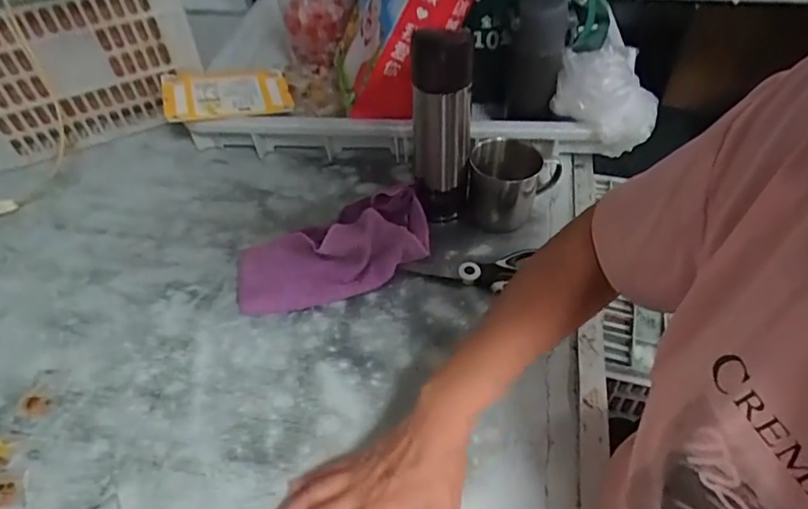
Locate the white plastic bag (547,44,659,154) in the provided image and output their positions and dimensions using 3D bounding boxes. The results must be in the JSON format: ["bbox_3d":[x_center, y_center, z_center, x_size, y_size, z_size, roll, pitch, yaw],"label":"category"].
[{"bbox_3d":[0.235,-0.176,0.608,0.114,0.135,0.055,5,47,9],"label":"white plastic bag"}]

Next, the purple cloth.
[{"bbox_3d":[-0.078,-0.007,0.595,0.235,0.046,0.126,-27,50,-20],"label":"purple cloth"}]

